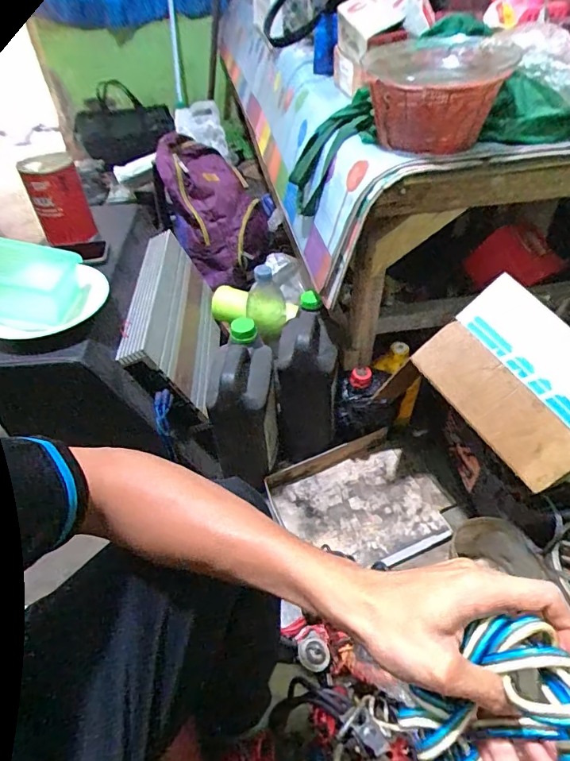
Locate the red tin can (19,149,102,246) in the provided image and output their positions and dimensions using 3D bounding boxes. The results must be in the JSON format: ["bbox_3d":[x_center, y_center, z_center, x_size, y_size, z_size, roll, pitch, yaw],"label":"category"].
[{"bbox_3d":[-0.458,-0.360,0.917,0.101,0.174,0.089,-23,49,-18],"label":"red tin can"}]

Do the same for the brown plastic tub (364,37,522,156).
[{"bbox_3d":[0.212,-0.416,0.659,0.197,0.110,0.200,-2,46,2],"label":"brown plastic tub"}]

